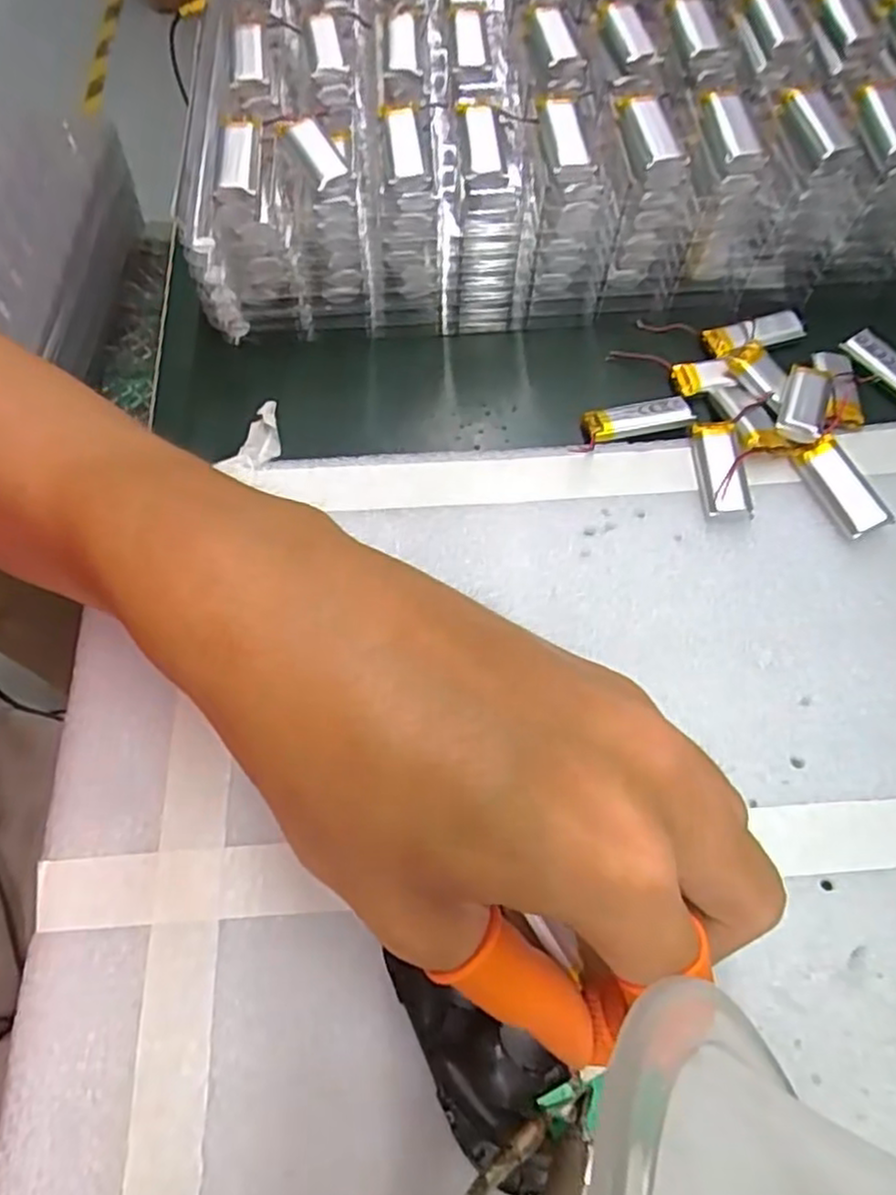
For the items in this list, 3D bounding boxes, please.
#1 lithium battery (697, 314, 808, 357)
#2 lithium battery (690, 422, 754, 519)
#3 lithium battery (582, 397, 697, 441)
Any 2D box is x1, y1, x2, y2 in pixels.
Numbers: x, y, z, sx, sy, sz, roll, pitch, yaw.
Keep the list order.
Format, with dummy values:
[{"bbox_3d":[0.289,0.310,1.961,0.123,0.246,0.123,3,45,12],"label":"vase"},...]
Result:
[{"bbox_3d":[0.130,-0.110,0.297,0.044,0.008,0.015,-12,65,-6],"label":"lithium battery"},{"bbox_3d":[0.100,-0.047,0.261,0.016,0.009,0.040,1,64,0],"label":"lithium battery"},{"bbox_3d":[0.075,-0.071,0.277,0.042,0.004,0.015,-9,65,-4],"label":"lithium battery"}]

